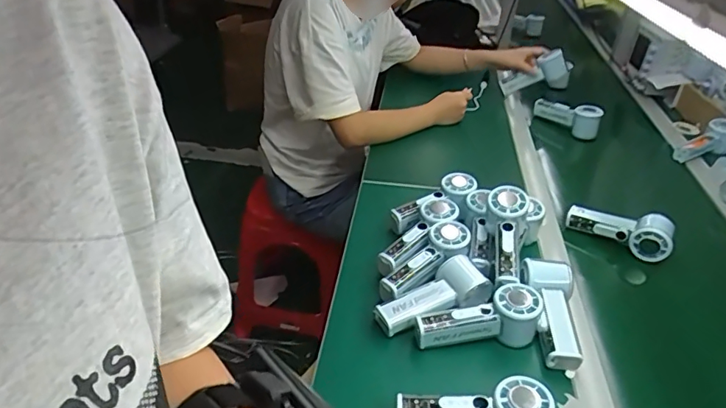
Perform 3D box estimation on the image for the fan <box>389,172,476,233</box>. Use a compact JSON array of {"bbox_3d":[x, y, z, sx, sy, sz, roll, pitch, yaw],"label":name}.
[{"bbox_3d":[0.110,-0.007,0.844,0.151,0.037,0.070,-30,43,-15],"label":"fan"}]

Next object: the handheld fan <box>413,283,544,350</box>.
[{"bbox_3d":[0.149,0.143,0.660,0.164,0.074,0.058,-1,34,-3],"label":"handheld fan"}]

